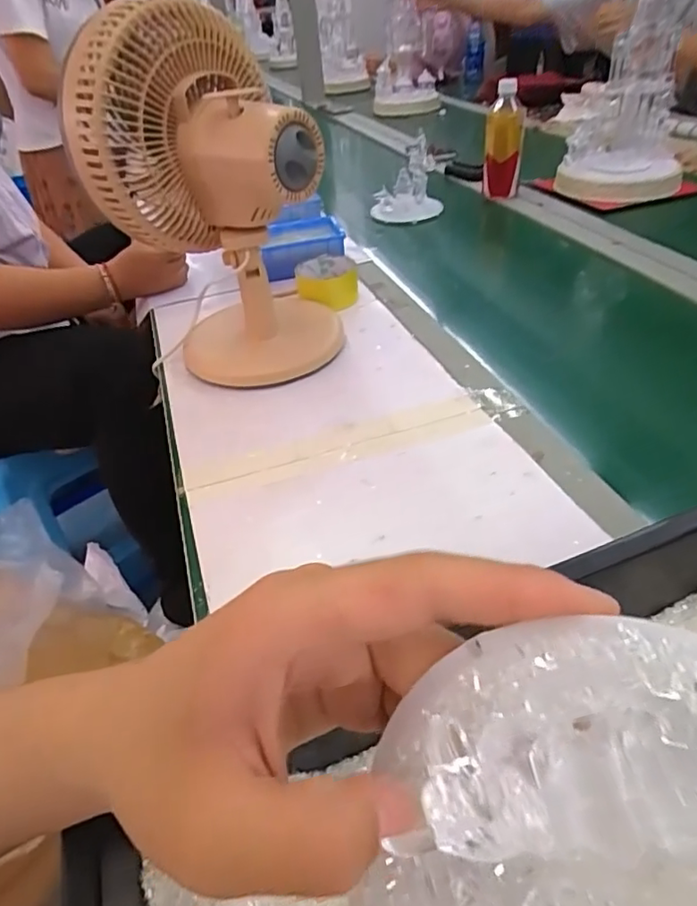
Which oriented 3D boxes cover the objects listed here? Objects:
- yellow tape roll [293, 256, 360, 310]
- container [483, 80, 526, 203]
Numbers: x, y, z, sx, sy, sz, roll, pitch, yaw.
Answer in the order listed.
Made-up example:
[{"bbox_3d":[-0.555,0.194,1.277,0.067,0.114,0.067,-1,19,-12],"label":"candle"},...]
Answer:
[{"bbox_3d":[-0.029,-0.231,0.780,0.083,0.041,0.087,1,38,-1],"label":"yellow tape roll"},{"bbox_3d":[0.271,-0.546,1.010,0.067,0.166,0.061,7,41,15],"label":"container"}]

